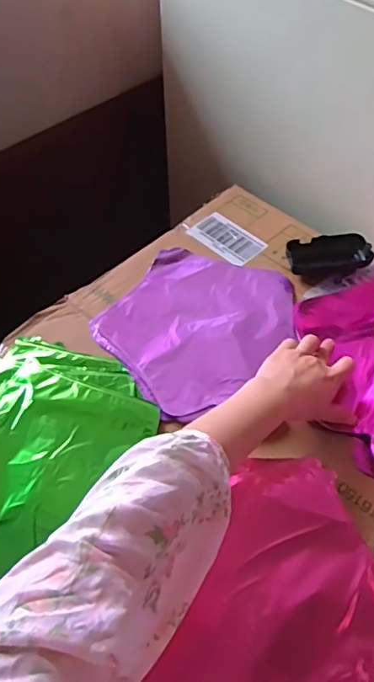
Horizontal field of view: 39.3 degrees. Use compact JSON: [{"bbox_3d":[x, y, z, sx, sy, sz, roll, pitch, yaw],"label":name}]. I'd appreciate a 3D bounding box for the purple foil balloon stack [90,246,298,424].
[{"bbox_3d":[0.013,-0.030,0.624,0.229,0.009,0.195,-38,62,-23],"label":"purple foil balloon stack"}]

